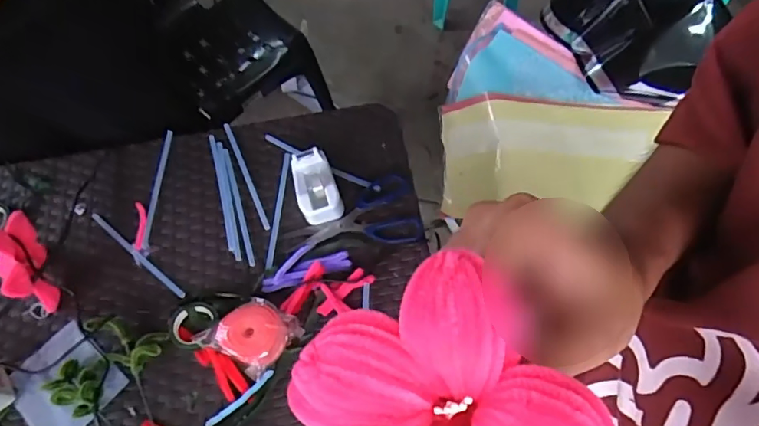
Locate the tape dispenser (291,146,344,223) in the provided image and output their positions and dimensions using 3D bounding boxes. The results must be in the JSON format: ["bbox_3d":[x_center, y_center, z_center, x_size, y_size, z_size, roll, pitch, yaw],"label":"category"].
[{"bbox_3d":[-0.087,-0.035,0.703,0.054,0.043,0.095,-18,64,-6],"label":"tape dispenser"}]

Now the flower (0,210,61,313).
[{"bbox_3d":[-0.452,0.057,0.649,0.046,0.116,0.124,-30,66,-12],"label":"flower"}]

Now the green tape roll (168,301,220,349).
[{"bbox_3d":[-0.231,0.135,0.636,0.057,0.024,0.060,-1,63,2],"label":"green tape roll"}]

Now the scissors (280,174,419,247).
[{"bbox_3d":[-0.035,-0.002,0.702,0.179,0.013,0.097,-2,63,2],"label":"scissors"}]

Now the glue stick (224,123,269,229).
[{"bbox_3d":[-0.192,-0.056,0.742,0.011,0.011,0.183,-23,65,-9],"label":"glue stick"}]

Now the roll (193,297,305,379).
[{"bbox_3d":[-0.153,0.145,0.618,0.084,0.052,0.091,-1,63,2],"label":"roll"}]

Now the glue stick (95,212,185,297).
[{"bbox_3d":[-0.324,0.055,0.697,0.183,0.011,0.013,36,70,18],"label":"glue stick"}]

